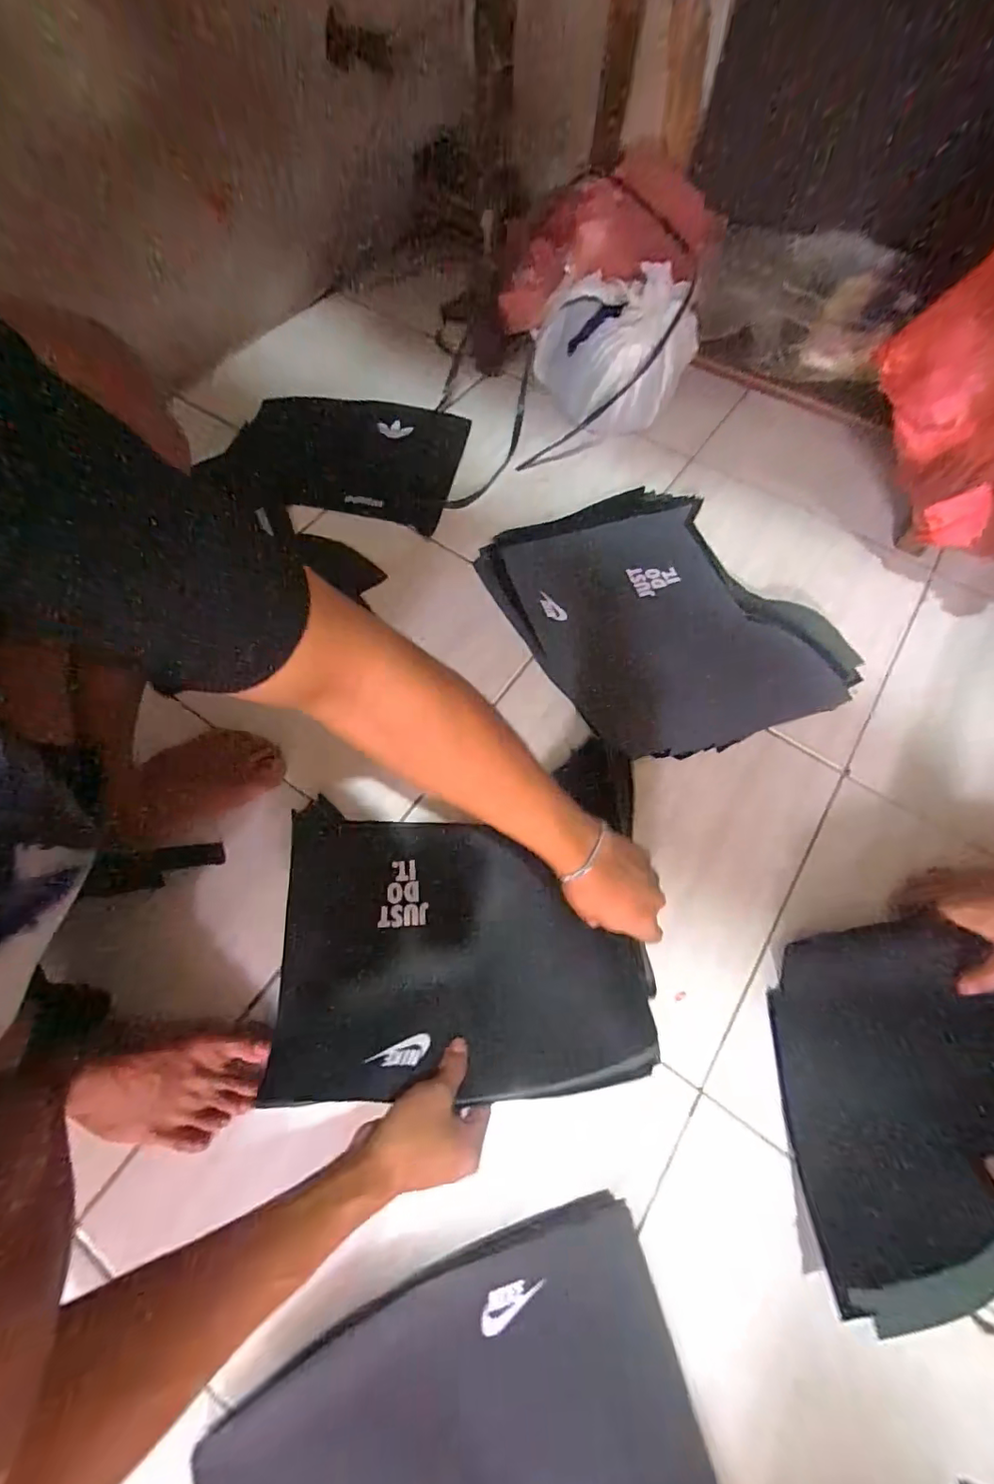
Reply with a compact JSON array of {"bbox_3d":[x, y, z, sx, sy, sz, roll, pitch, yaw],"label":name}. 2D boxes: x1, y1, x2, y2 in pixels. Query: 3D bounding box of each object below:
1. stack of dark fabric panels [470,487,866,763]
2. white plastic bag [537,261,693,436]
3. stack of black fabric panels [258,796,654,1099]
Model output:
[{"bbox_3d":[0.216,-0.182,0.730,0.355,0.061,0.456,-29,71,-14],"label":"stack of dark fabric panels"},{"bbox_3d":[0.167,-0.596,0.824,0.239,0.197,0.146,17,67,5],"label":"white plastic bag"},{"bbox_3d":[-0.040,0.182,0.523,0.344,0.063,0.264,0,66,-2],"label":"stack of black fabric panels"}]

